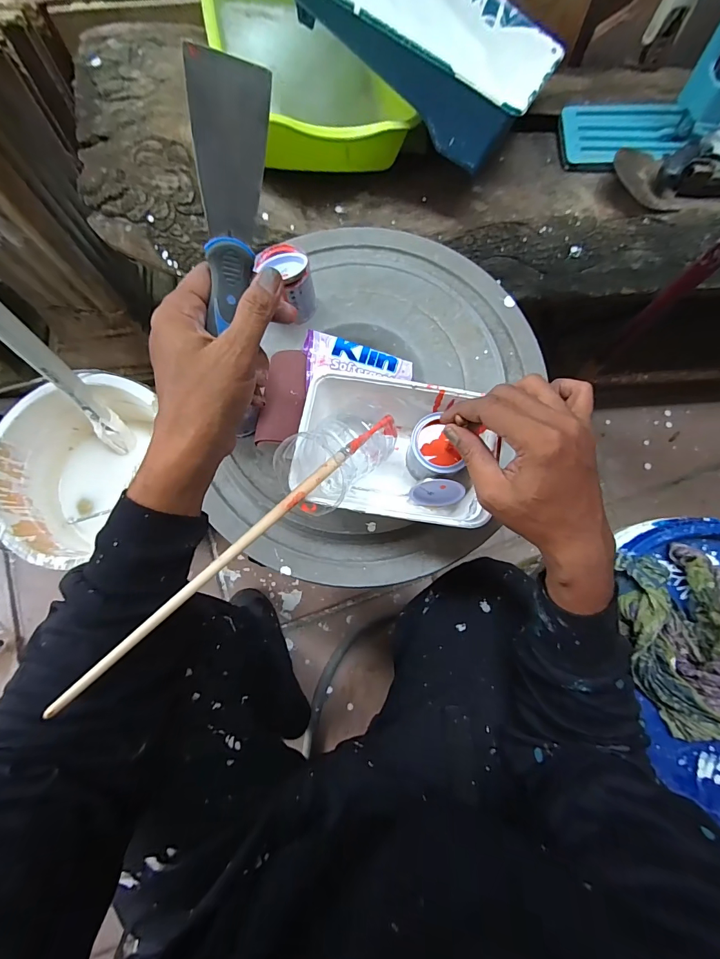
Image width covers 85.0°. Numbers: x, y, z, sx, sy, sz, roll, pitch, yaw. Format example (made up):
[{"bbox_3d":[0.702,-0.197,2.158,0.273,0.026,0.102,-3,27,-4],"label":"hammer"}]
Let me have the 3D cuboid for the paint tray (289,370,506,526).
[{"bbox_3d":[0.027,-0.022,0.373,0.161,0.075,0.120,9,77,2],"label":"paint tray"}]

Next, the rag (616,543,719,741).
[{"bbox_3d":[0.337,0.160,0.385,0.143,0.046,0.181,-2,77,-1],"label":"rag"}]

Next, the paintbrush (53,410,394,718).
[{"bbox_3d":[-0.070,0.033,0.297,0.013,0.016,0.309,41,59,8],"label":"paintbrush"}]

